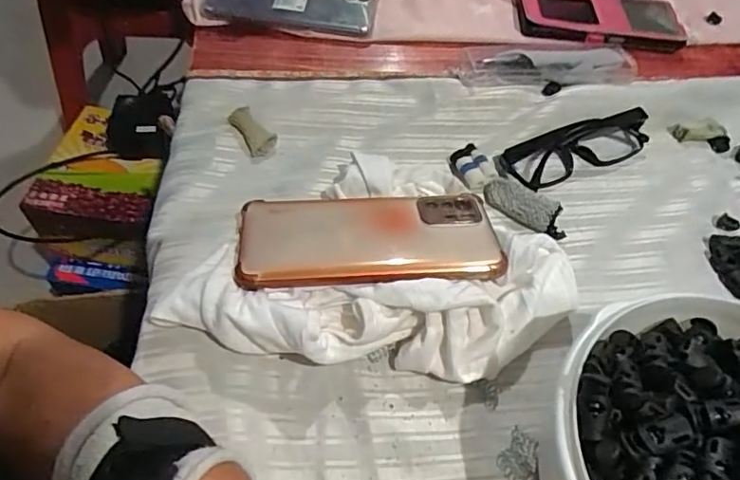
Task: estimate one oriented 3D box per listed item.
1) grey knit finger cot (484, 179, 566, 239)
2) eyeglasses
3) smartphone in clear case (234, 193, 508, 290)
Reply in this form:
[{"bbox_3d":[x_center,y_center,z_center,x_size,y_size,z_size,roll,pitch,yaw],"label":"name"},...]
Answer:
[{"bbox_3d":[0.113,-0.024,0.388,0.026,0.019,0.062,-35,63,-26],"label":"grey knit finger cot"},{"bbox_3d":[0.167,-0.073,0.420,0.134,0.026,0.031,-20,57,-17],"label":"eyeglasses"},{"bbox_3d":[-0.002,-0.003,0.339,0.157,0.008,0.075,-4,42,-5],"label":"smartphone in clear case"}]

